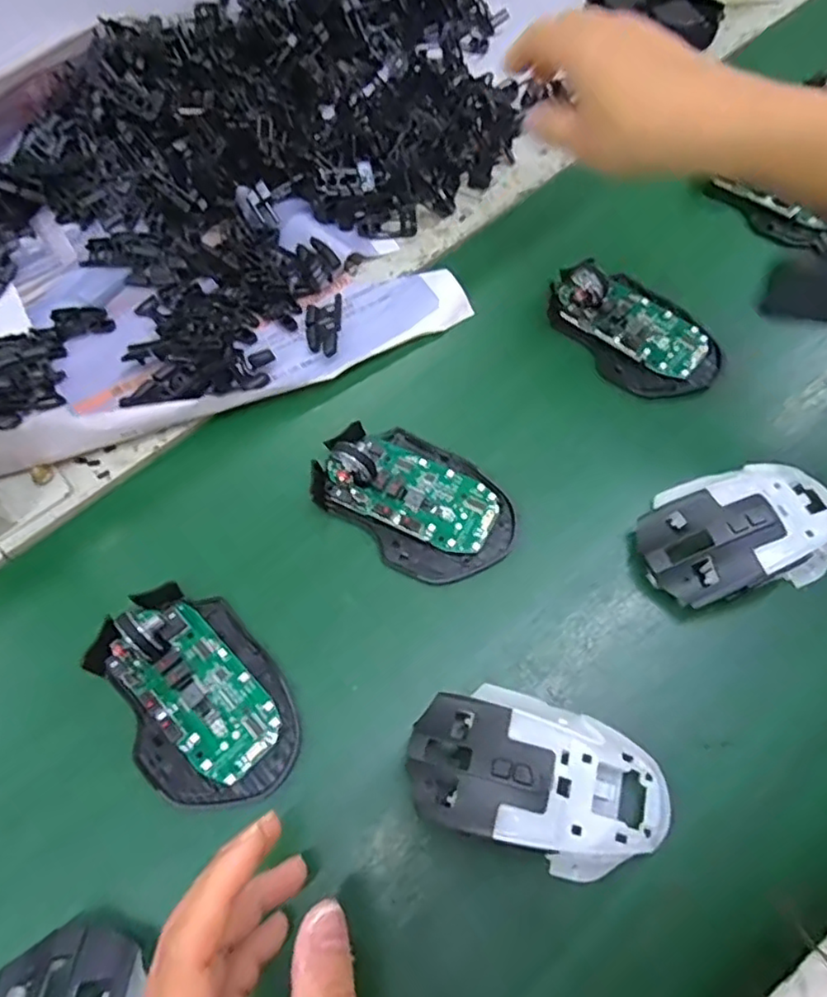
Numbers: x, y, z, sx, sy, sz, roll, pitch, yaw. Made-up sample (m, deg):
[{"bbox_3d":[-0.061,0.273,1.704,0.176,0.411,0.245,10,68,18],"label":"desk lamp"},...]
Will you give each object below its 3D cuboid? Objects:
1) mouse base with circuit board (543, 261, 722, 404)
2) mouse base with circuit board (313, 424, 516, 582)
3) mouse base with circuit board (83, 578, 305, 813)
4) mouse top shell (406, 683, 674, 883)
[{"bbox_3d":[0.139,-0.111,0.390,0.068,0.027,0.110,-36,71,-15],"label":"mouse base with circuit board"},{"bbox_3d":[0.002,-0.002,0.340,0.107,0.028,0.072,39,71,16],"label":"mouse base with circuit board"},{"bbox_3d":[-0.105,0.092,0.296,0.071,0.033,0.111,-36,71,-15],"label":"mouse base with circuit board"},{"bbox_3d":[0.056,0.123,0.276,0.113,0.038,0.062,19,67,8],"label":"mouse top shell"}]

